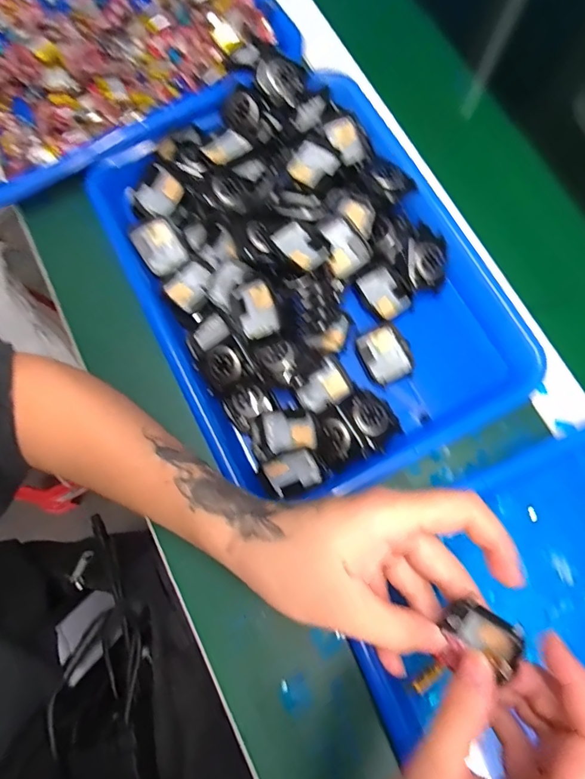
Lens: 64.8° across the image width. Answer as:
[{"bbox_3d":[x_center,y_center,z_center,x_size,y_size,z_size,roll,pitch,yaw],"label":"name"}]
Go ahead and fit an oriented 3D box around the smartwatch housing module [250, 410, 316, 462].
[{"bbox_3d":[-0.007,0.031,0.328,0.046,0.022,0.031,-12,76,-2],"label":"smartwatch housing module"}]

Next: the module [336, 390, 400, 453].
[{"bbox_3d":[0.057,0.021,0.338,0.032,0.013,0.043,-32,78,-6],"label":"module"}]

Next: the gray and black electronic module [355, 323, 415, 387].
[{"bbox_3d":[0.072,-0.027,0.358,0.038,0.009,0.044,-23,77,-4],"label":"gray and black electronic module"}]

